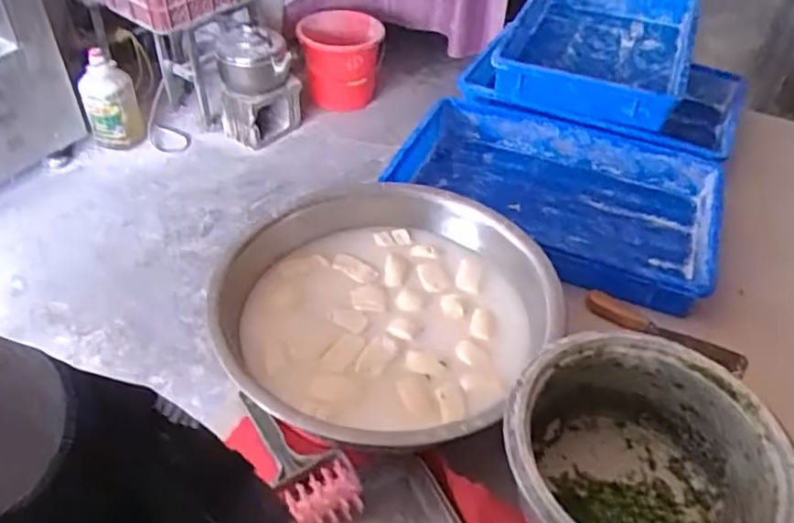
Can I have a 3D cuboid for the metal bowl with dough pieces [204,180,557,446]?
[{"bbox_3d":[-0.023,0.052,0.769,0.363,0.077,0.374,2,43,-2],"label":"metal bowl with dough pieces"}]

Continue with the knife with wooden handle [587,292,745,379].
[{"bbox_3d":[0.339,0.090,0.848,0.203,0.025,0.027,26,47,22],"label":"knife with wooden handle"}]

